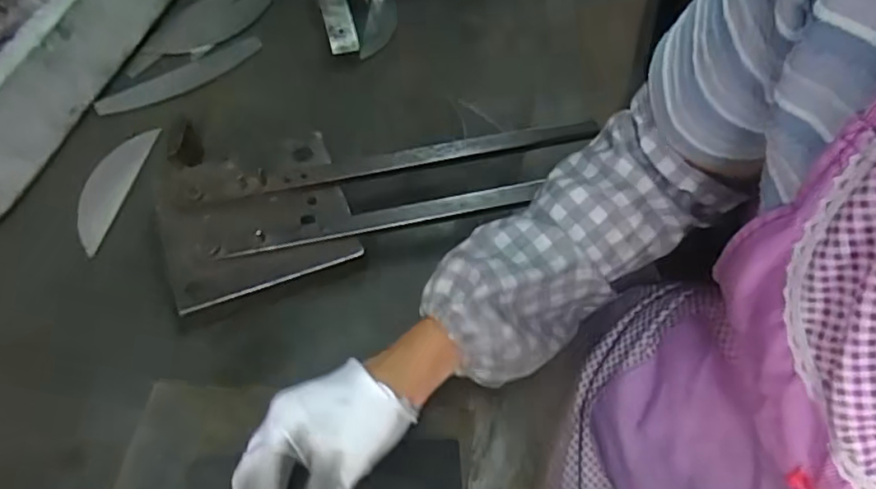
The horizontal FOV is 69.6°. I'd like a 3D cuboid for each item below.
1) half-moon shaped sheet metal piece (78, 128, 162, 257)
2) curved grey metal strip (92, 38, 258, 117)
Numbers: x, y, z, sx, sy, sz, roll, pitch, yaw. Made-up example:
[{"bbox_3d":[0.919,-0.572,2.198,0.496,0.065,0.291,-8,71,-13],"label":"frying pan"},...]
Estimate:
[{"bbox_3d":[-0.268,-0.049,0.514,0.042,0.006,0.119,11,62,5],"label":"half-moon shaped sheet metal piece"},{"bbox_3d":[-0.231,-0.150,0.570,0.152,0.005,0.036,-27,64,-14],"label":"curved grey metal strip"}]

